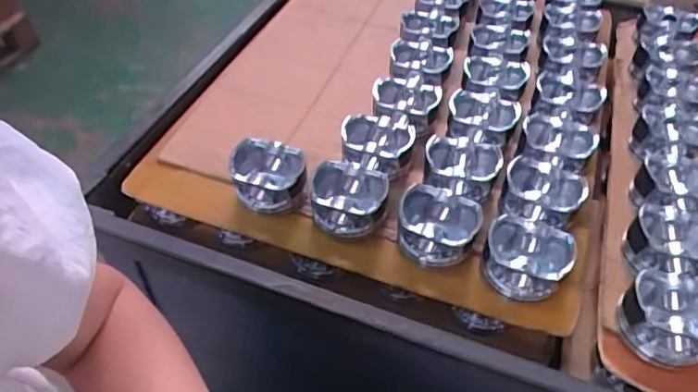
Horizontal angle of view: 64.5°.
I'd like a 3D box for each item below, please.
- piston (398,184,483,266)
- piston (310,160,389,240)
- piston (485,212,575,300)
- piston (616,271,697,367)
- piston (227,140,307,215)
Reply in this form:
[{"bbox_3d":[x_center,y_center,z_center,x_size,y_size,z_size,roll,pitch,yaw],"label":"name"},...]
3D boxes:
[{"bbox_3d":[0.092,0.031,0.573,0.081,0.048,0.067,11,48,8],"label":"piston"},{"bbox_3d":[0.000,0.003,0.594,0.077,0.050,0.067,5,48,3],"label":"piston"},{"bbox_3d":[0.177,0.060,0.552,0.082,0.050,0.071,21,50,16],"label":"piston"},{"bbox_3d":[0.293,0.110,0.502,0.081,0.061,0.068,29,53,22],"label":"piston"},{"bbox_3d":[-0.090,-0.022,0.608,0.082,0.052,0.063,14,49,10],"label":"piston"}]

